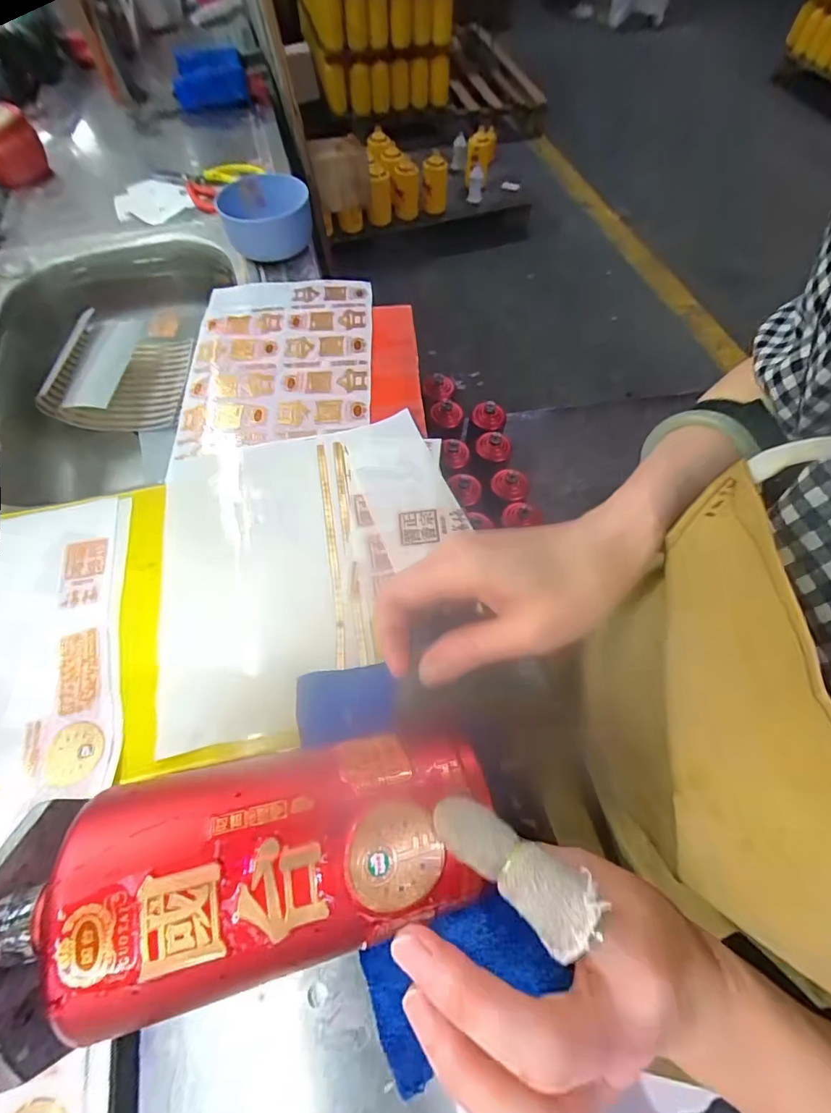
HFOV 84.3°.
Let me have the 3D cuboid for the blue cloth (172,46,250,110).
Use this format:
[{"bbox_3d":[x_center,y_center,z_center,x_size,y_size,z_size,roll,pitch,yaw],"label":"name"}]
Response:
[{"bbox_3d":[-0.360,-0.818,0.784,0.165,0.070,0.022,11,62,24],"label":"blue cloth"}]

